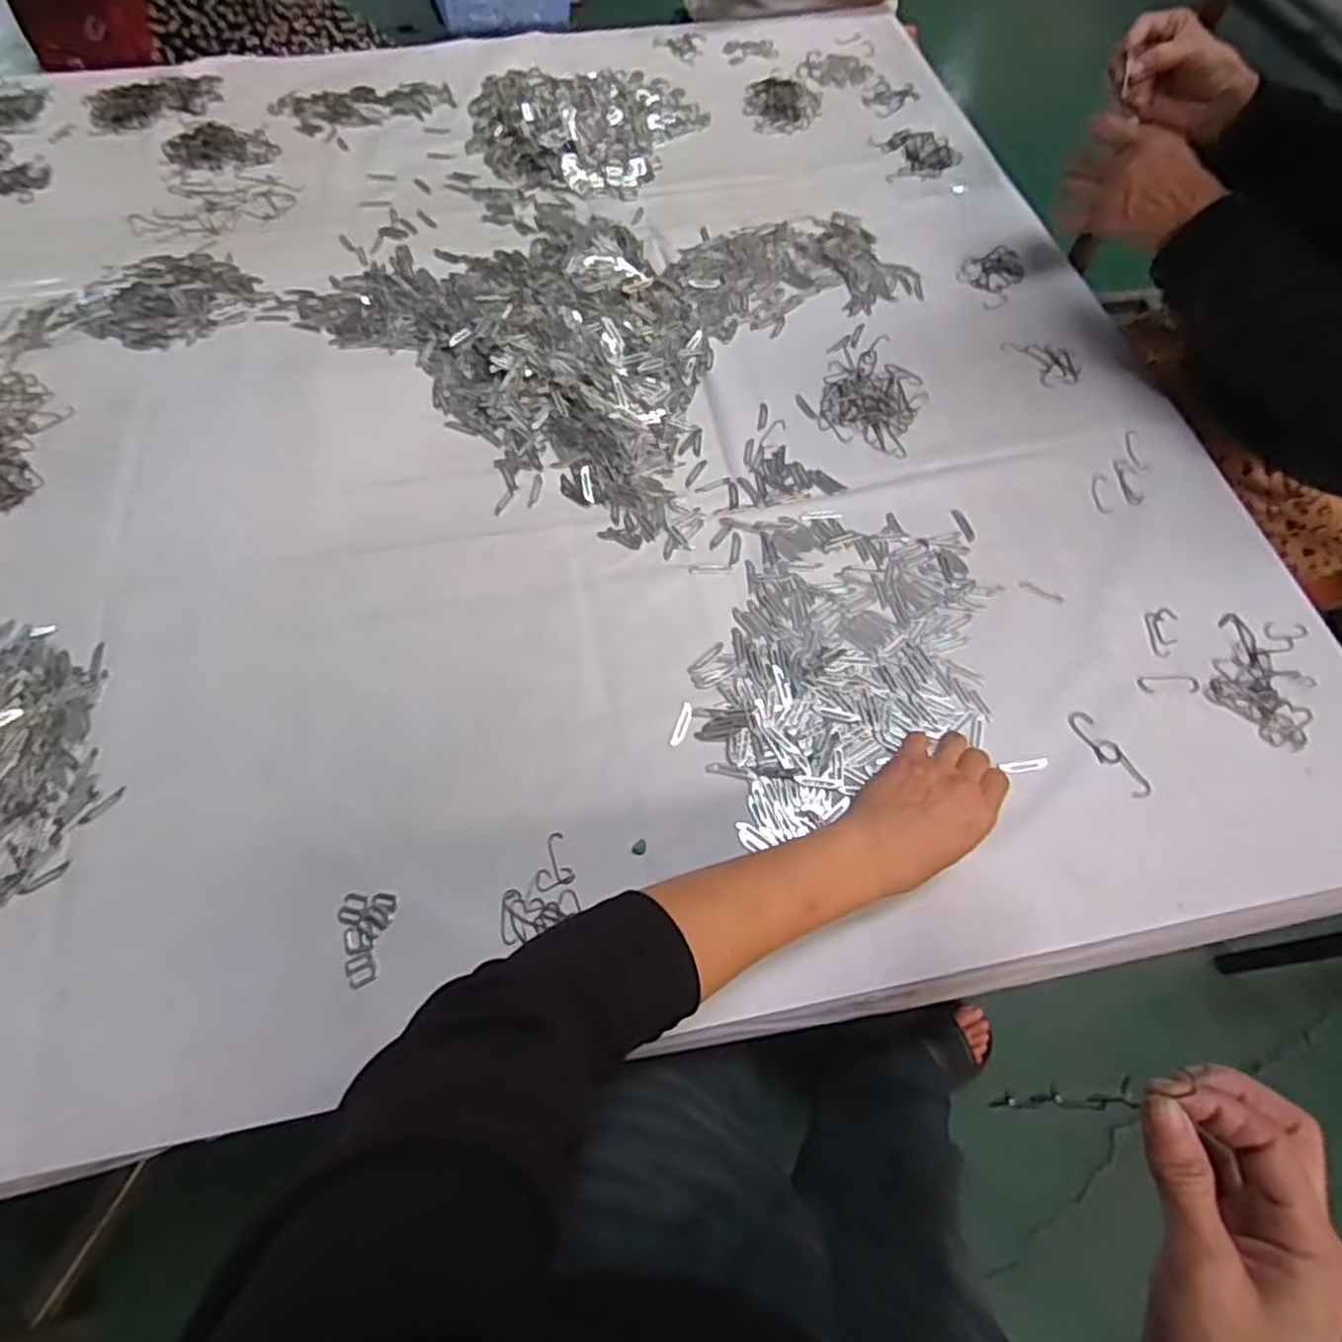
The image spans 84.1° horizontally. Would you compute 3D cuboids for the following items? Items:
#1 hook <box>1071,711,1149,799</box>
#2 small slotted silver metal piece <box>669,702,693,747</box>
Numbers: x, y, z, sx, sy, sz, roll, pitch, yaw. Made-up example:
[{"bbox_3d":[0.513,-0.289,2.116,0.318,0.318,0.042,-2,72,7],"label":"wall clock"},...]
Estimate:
[{"bbox_3d":[0.315,0.059,0.534,0.017,0.005,0.072,-28,68,-12],"label":"hook"},{"bbox_3d":[0.008,0.039,0.544,0.010,0.004,0.035,17,66,8],"label":"small slotted silver metal piece"}]

